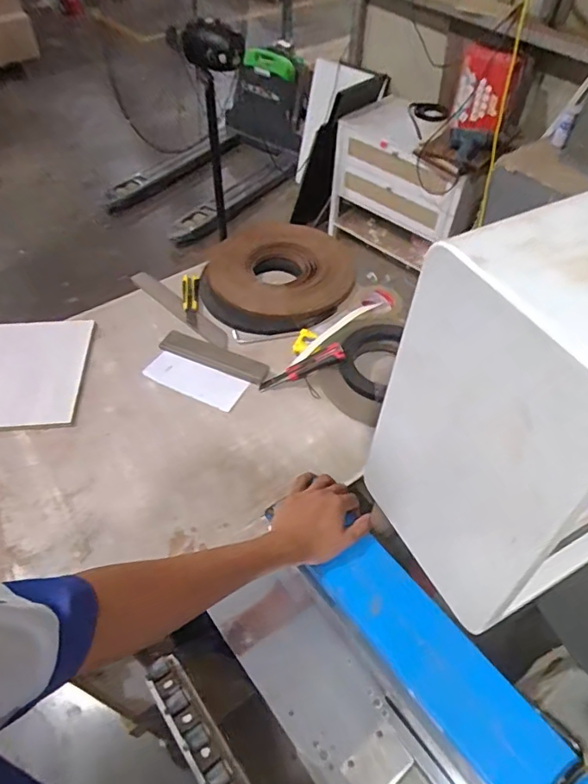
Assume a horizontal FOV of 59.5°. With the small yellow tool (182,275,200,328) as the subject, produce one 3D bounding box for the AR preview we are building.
[{"bbox_3d":[-0.236,-0.216,1.178,0.037,0.030,0.174,-6,52,-6],"label":"small yellow tool"}]

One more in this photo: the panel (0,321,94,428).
[{"bbox_3d":[-0.553,-0.040,1.025,0.245,0.013,0.270,1,55,-6],"label":"panel"}]

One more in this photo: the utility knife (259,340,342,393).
[{"bbox_3d":[0.014,-0.046,1.026,0.179,0.025,0.035,-25,52,10],"label":"utility knife"}]

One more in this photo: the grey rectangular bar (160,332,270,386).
[{"bbox_3d":[-0.165,-0.074,1.078,0.235,0.012,0.058,19,54,14],"label":"grey rectangular bar"}]

